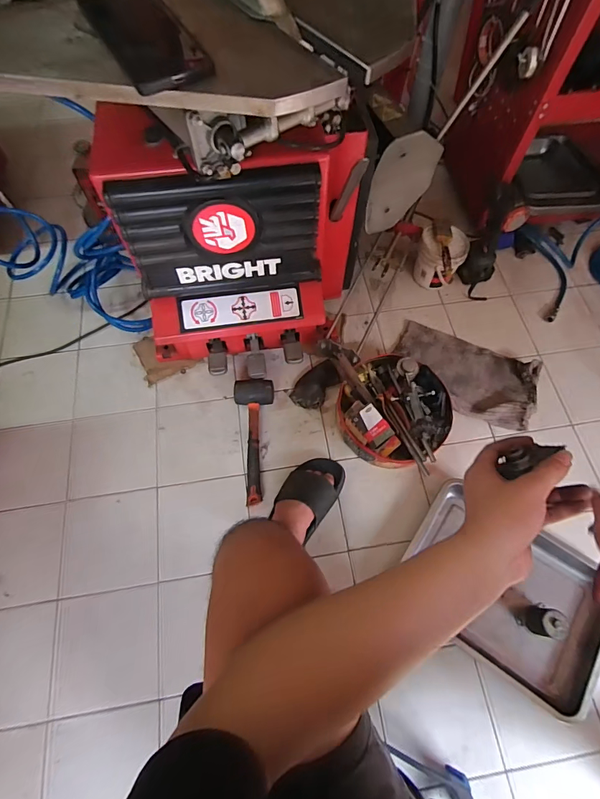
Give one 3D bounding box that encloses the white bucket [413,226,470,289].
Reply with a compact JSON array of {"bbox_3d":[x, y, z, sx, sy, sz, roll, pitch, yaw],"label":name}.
[{"bbox_3d":[0.369,-0.377,1.075,0.120,0.133,0.114,0,68,0],"label":"white bucket"}]

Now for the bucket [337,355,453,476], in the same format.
[{"bbox_3d":[0.217,0.019,0.915,0.248,0.108,0.245,0,68,0],"label":"bucket"}]

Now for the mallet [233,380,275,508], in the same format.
[{"bbox_3d":[-0.091,0.090,0.922,0.095,0.053,0.289,-8,68,-4],"label":"mallet"}]

